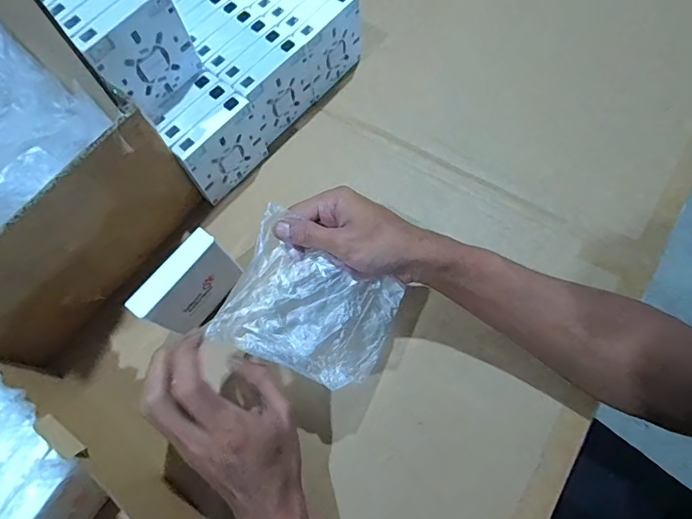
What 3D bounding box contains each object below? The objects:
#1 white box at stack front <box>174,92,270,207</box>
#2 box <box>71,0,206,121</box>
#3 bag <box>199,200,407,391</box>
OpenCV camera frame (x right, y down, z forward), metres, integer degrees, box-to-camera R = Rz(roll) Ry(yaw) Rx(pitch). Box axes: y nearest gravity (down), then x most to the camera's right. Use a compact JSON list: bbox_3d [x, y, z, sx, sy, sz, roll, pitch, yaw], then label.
[{"bbox_3d":[-0.126,-0.111,0.454,0.023,0.083,0.087,38,75,15],"label":"white box at stack front"},{"bbox_3d":[-0.176,-0.182,0.392,0.027,0.087,0.088,32,74,13],"label":"box"},{"bbox_3d":[-0.026,0.035,0.353,0.128,0.028,0.107,23,72,10],"label":"bag"}]

